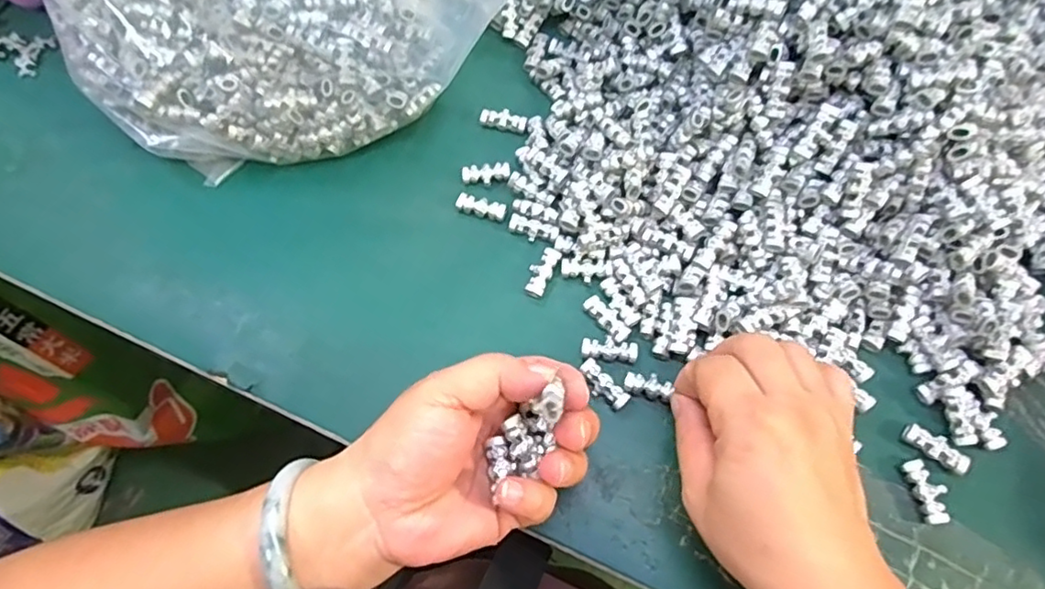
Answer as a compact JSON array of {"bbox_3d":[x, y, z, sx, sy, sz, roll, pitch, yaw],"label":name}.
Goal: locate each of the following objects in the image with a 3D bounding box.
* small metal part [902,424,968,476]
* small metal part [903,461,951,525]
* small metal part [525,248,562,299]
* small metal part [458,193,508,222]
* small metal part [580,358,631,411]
[{"bbox_3d":[0.210,0.077,0.299,0.030,0.007,0.012,37,72,15],"label":"small metal part"},{"bbox_3d":[0.200,0.097,0.293,0.014,0.007,0.029,-14,68,-5],"label":"small metal part"},{"bbox_3d":[0.011,-0.013,0.343,0.013,0.006,0.030,25,70,11],"label":"small metal part"},{"bbox_3d":[-0.025,-0.053,0.360,0.030,0.008,0.010,18,69,8],"label":"small metal part"},{"bbox_3d":[0.043,0.048,0.316,0.011,0.006,0.030,-39,72,-14],"label":"small metal part"}]

